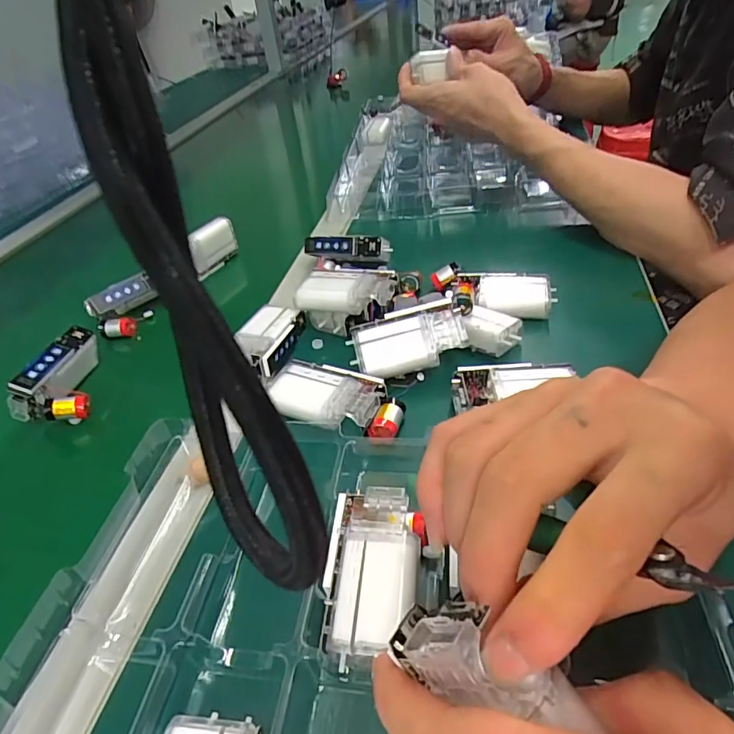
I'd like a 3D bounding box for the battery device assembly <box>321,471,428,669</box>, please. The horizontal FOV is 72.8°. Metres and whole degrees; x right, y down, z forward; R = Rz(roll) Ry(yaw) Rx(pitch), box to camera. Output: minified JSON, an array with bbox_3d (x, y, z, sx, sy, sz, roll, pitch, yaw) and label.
[{"bbox_3d":[0.003,0.099,0.242,0.044,0.023,0.079,-1,40,9],"label":"battery device assembly"}]

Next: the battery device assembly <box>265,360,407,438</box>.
[{"bbox_3d":[-0.023,0.022,0.343,0.100,0.020,0.044,9,42,20],"label":"battery device assembly"}]

